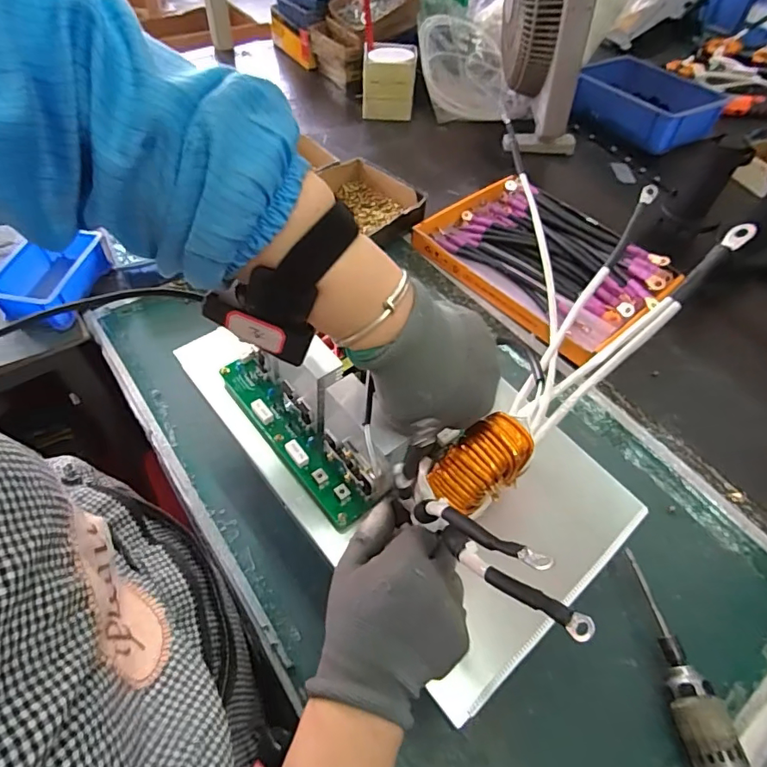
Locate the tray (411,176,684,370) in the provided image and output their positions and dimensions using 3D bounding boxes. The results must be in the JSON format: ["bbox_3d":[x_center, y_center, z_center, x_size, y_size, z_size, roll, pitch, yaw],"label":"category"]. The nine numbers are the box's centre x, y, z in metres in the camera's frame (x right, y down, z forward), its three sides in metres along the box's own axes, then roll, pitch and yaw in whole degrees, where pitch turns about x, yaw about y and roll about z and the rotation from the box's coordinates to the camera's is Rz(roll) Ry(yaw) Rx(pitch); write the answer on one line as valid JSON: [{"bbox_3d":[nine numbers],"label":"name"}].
[{"bbox_3d":[0.251,-0.201,0.779,0.265,0.053,0.356,-32,64,-24],"label":"tray"}]

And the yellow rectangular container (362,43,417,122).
[{"bbox_3d":[0.009,-0.652,1.062,0.109,0.119,0.107,1,54,-3],"label":"yellow rectangular container"}]

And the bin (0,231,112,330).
[{"bbox_3d":[-0.465,-0.147,0.675,0.110,0.068,0.136,5,54,0],"label":"bin"}]

